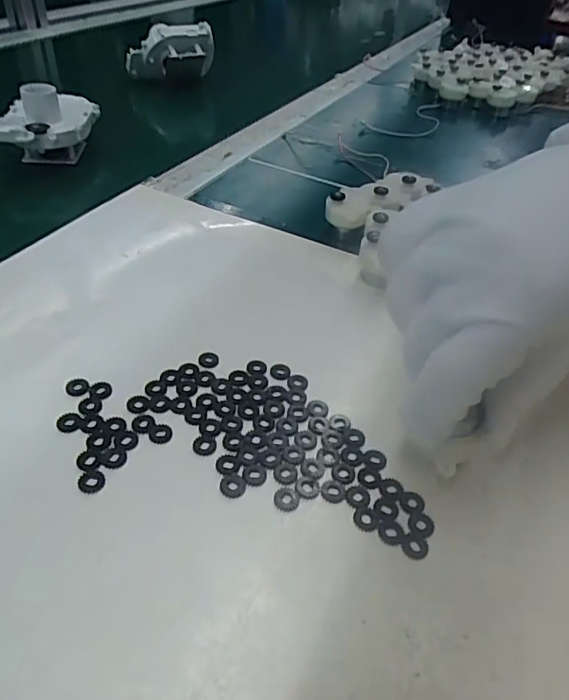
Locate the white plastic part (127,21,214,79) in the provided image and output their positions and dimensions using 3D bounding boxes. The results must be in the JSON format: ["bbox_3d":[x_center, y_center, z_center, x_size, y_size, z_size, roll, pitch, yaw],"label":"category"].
[{"bbox_3d":[-0.132,-0.343,0.594,0.104,0.060,0.028,-15,43,7],"label":"white plastic part"}]

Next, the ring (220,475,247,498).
[{"bbox_3d":[-0.022,0.058,0.220,0.011,0.004,0.011,3,43,-3],"label":"ring"}]

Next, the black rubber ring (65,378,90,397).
[{"bbox_3d":[-0.102,0.018,0.252,0.011,0.004,0.012,3,43,-3],"label":"black rubber ring"}]

